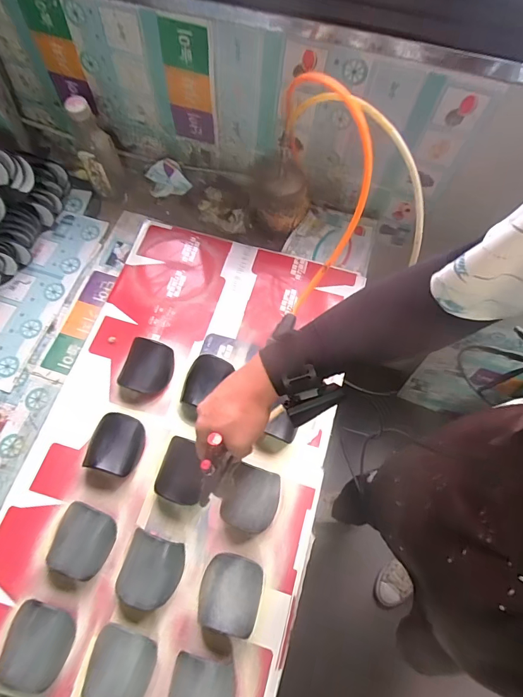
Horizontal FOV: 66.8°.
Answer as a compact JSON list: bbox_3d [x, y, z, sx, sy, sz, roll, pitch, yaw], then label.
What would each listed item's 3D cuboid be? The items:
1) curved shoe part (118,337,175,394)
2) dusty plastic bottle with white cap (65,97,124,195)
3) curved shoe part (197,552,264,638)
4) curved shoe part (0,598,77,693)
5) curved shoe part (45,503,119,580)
[{"bbox_3d":[-0.199,0.036,0.706,0.083,0.041,0.091,14,68,6],"label":"curved shoe part"},{"bbox_3d":[-0.325,-0.390,0.785,0.059,0.198,0.058,12,67,5],"label":"dusty plastic bottle with white cap"},{"bbox_3d":[-0.042,0.342,0.560,0.082,0.044,0.089,11,67,5],"label":"curved shoe part"},{"bbox_3d":[-0.302,0.399,0.538,0.088,0.047,0.095,12,67,5],"label":"curved shoe part"},{"bbox_3d":[-0.265,0.286,0.590,0.087,0.045,0.093,23,69,9],"label":"curved shoe part"}]

